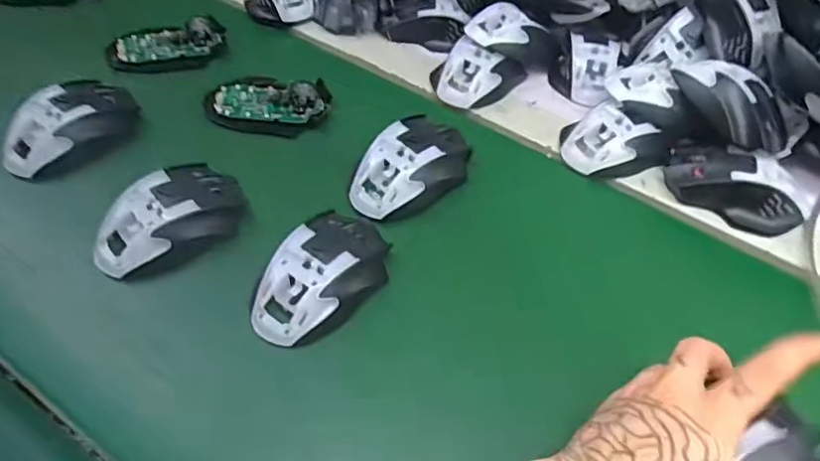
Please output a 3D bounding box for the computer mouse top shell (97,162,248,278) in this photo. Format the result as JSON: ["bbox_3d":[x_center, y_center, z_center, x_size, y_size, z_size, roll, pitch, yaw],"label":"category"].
[{"bbox_3d":[-0.188,-0.012,0.451,0.118,0.035,0.067,-37,63,-27],"label":"computer mouse top shell"}]

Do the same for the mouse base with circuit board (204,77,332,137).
[{"bbox_3d":[-0.133,-0.121,0.541,0.107,0.025,0.074,10,52,4],"label":"mouse base with circuit board"}]

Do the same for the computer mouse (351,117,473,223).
[{"bbox_3d":[0.002,-0.055,0.487,0.073,0.034,0.111,33,57,20],"label":"computer mouse"}]

